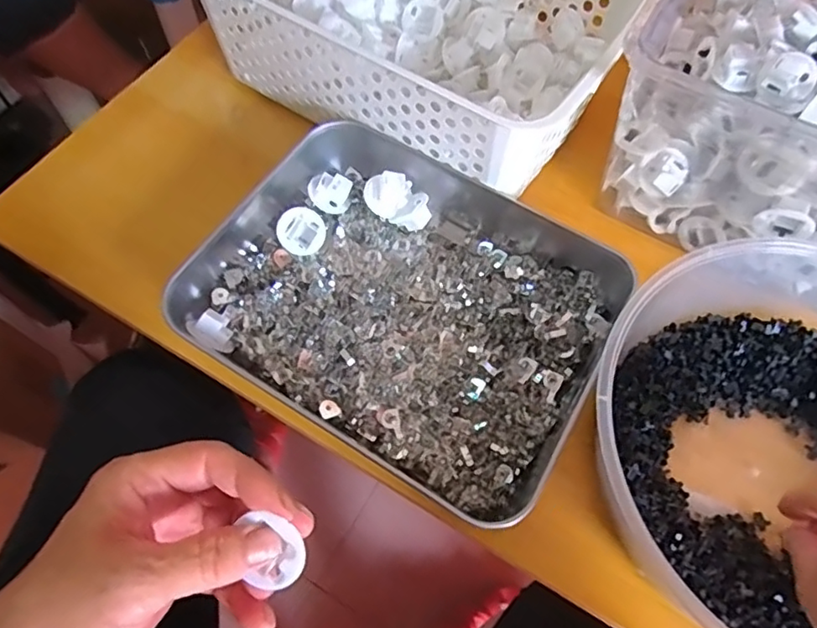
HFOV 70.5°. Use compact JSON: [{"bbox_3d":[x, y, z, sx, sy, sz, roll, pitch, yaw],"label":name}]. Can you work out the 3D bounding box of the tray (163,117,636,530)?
[{"bbox_3d":[0.000,-0.014,0.389,0.258,0.043,0.210,29,66,12],"label":"tray"}]

